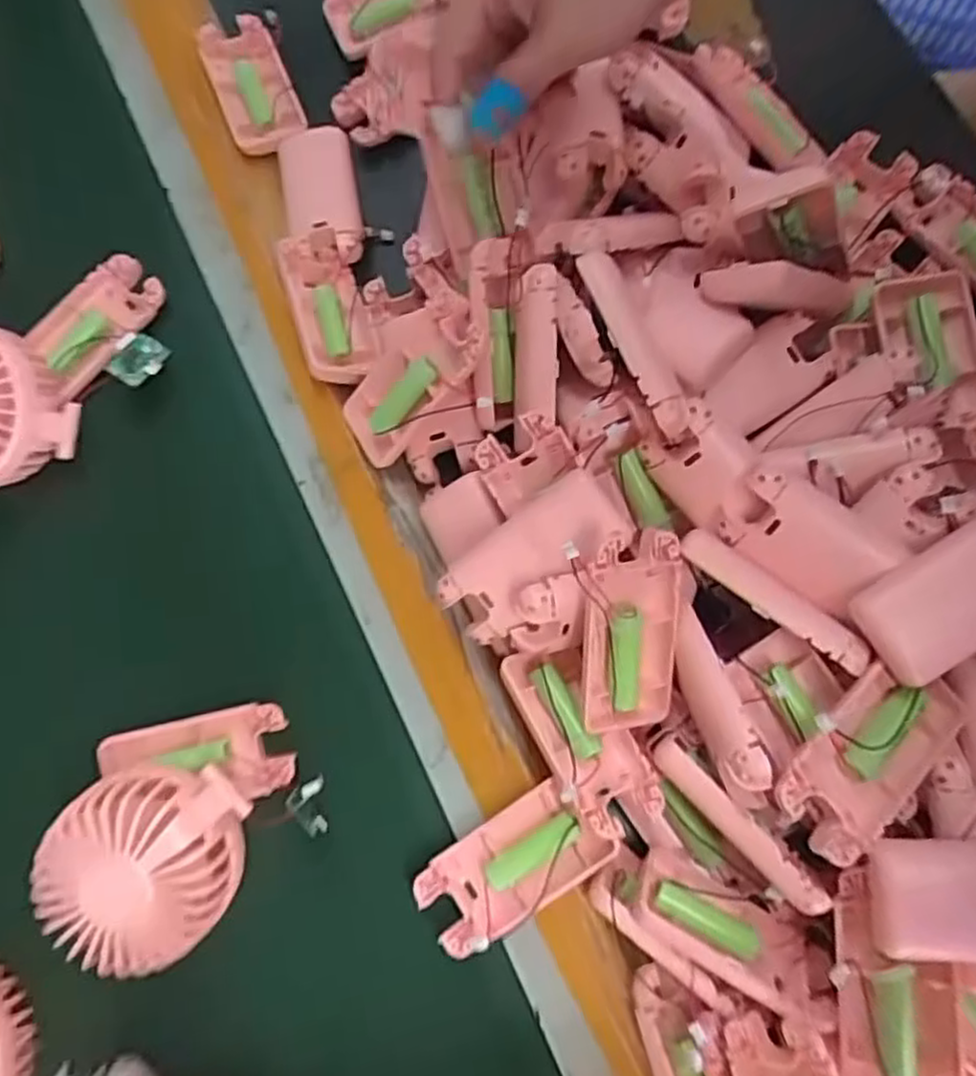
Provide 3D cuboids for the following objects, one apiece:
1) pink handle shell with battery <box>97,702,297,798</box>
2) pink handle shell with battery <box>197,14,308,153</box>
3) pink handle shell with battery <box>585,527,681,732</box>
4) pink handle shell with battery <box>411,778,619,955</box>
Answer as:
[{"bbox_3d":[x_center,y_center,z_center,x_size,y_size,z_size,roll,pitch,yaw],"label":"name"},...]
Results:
[{"bbox_3d":[-0.149,0.114,0.389,0.095,0.010,0.045,-13,78,1],"label":"pink handle shell with battery"},{"bbox_3d":[-0.152,-0.291,0.484,0.046,0.023,0.087,-23,78,-2],"label":"pink handle shell with battery"},{"bbox_3d":[0.067,0.043,0.352,0.048,0.014,0.094,-6,106,-18],"label":"pink handle shell with battery"},{"bbox_3d":[0.010,0.156,0.360,0.087,0.017,0.045,-34,79,-4],"label":"pink handle shell with battery"}]

